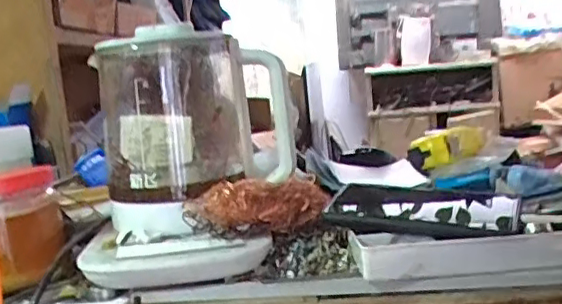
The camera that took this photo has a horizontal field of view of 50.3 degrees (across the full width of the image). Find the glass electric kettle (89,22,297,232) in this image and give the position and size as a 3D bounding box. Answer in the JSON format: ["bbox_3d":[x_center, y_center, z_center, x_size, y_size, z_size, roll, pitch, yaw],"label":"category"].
[{"bbox_3d":[-0.089,-0.031,0.592,0.166,0.174,0.128,-8,9,-20],"label":"glass electric kettle"}]

